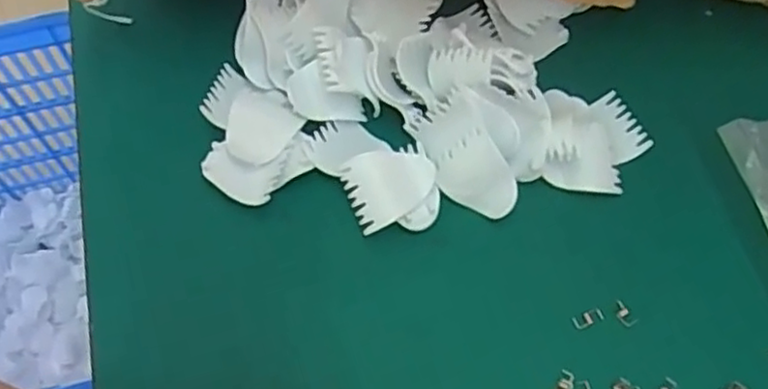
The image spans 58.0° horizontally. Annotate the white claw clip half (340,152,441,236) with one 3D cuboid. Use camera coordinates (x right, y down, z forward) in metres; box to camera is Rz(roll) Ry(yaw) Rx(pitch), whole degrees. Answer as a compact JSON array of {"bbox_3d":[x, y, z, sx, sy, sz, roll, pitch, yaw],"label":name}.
[{"bbox_3d":[0.005,-0.001,0.359,0.046,0.016,0.039,-12,65,-8],"label":"white claw clip half"}]

